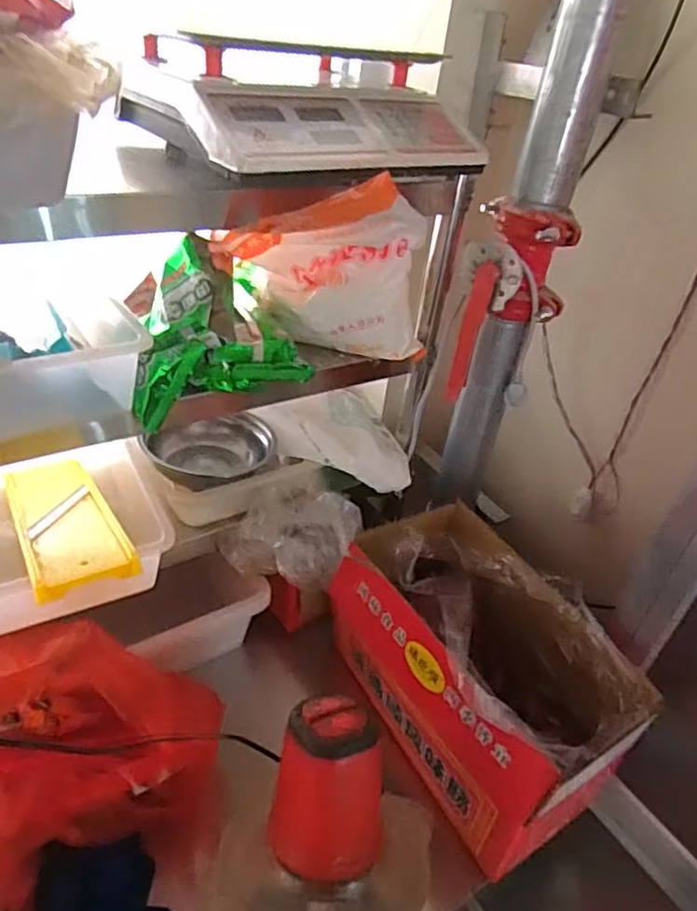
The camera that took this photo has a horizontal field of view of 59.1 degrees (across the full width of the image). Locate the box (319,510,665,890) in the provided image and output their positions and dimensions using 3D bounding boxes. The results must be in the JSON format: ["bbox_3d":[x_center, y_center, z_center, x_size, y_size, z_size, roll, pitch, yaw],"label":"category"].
[{"bbox_3d":[0.163,0.281,0.825,0.203,0.240,0.379,-18,43,-31],"label":"box"}]

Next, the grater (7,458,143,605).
[{"bbox_3d":[-0.341,0.071,0.732,0.098,0.023,0.305,-16,28,-29],"label":"grater"}]

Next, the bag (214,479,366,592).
[{"bbox_3d":[-0.080,0.109,0.904,0.197,0.133,0.127,1,36,-8],"label":"bag"}]

